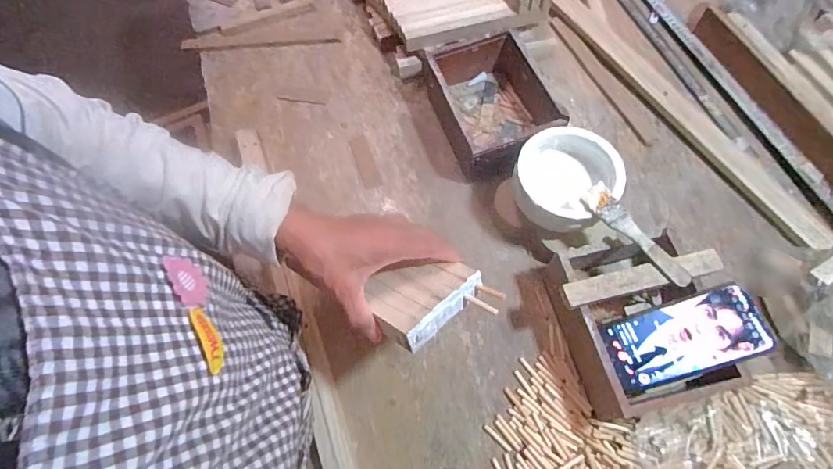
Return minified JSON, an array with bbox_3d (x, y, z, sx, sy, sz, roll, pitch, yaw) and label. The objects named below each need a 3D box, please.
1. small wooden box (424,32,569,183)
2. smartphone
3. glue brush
[{"bbox_3d":[0.112,-0.193,0.649,0.147,0.086,0.200,-17,67,-2],"label":"small wooden box"},{"bbox_3d":[0.283,0.111,0.465,0.151,0.009,0.074,-22,67,12],"label":"smartphone"},{"bbox_3d":[0.242,0.001,0.486,0.032,0.010,0.141,-36,69,-5],"label":"glue brush"}]

